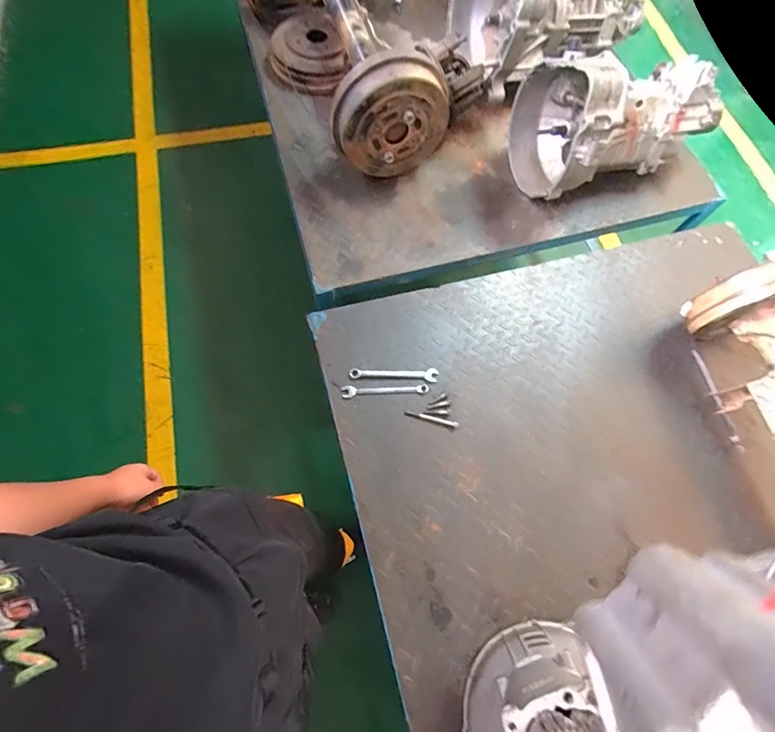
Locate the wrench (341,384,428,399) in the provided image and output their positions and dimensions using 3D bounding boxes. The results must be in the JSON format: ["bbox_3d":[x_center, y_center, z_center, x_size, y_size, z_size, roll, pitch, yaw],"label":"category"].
[{"bbox_3d":[-0.005,0.048,0.817,0.172,0.008,0.025,-4,71,-4],"label":"wrench"}]

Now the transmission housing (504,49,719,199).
[{"bbox_3d":[0.532,-0.608,0.941,0.441,0.285,0.284,-22,73,-10],"label":"transmission housing"}]

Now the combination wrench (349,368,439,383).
[{"bbox_3d":[0.014,0.016,0.836,0.181,0.016,0.030,2,71,-2],"label":"combination wrench"}]

